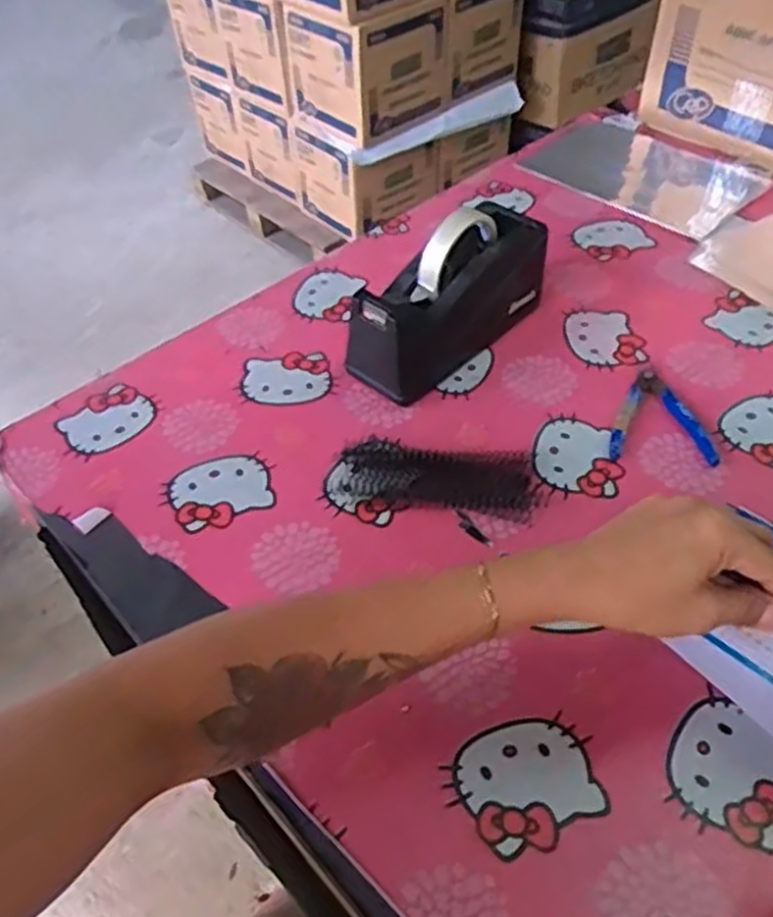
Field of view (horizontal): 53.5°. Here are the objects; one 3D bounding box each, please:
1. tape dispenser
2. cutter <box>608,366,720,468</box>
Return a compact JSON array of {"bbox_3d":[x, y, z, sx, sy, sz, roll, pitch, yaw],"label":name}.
[{"bbox_3d":[0.056,-0.145,0.678,0.206,0.114,0.070,-37,56,-28],"label":"tape dispenser"},{"bbox_3d":[0.226,-0.041,0.641,0.084,0.012,0.107,4,48,6],"label":"cutter"}]

